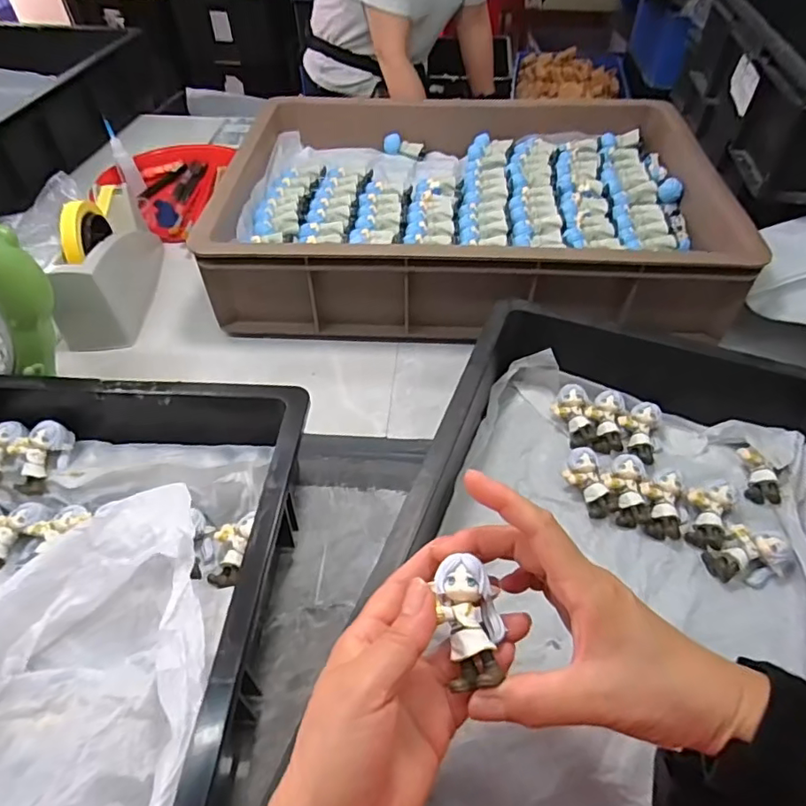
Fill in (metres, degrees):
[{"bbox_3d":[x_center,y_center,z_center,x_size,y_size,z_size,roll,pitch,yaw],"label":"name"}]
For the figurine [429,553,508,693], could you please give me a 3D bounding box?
[{"bbox_3d":[0.035,0.107,0.265,0.031,0.020,0.055,-5,48,-3],"label":"figurine"}]

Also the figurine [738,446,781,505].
[{"bbox_3d":[0.309,0.062,0.474,0.026,0.019,0.052,-3,64,-2],"label":"figurine"}]

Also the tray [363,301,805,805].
[{"bbox_3d":[0.158,0.119,0.383,0.304,0.097,0.445,16,50,15],"label":"tray"}]

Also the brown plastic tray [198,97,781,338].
[{"bbox_3d":[0.082,-0.247,0.689,0.564,0.110,0.380,2,48,2],"label":"brown plastic tray"}]

